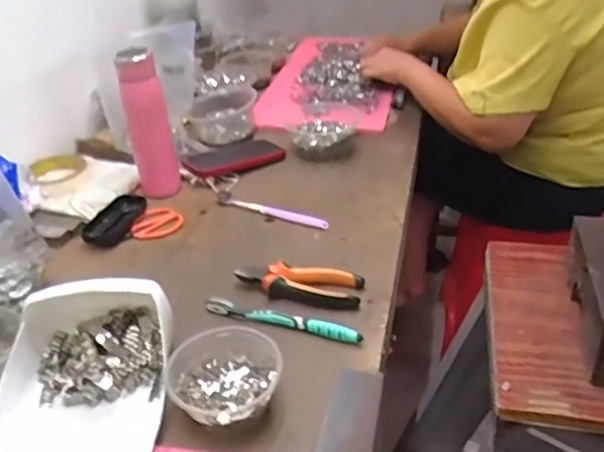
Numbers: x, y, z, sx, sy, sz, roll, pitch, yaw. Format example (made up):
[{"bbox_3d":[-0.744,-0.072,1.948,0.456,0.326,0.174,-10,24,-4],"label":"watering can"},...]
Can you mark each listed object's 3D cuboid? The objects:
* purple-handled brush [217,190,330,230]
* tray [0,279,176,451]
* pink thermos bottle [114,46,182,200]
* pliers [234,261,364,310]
[{"bbox_3d":[-0.046,-0.025,0.872,0.181,0.017,0.016,14,36,26],"label":"purple-handled brush"},{"bbox_3d":[-0.208,0.128,0.572,0.159,0.080,0.180,-5,33,-4],"label":"tray"},{"bbox_3d":[-0.226,-0.153,0.883,0.052,0.212,0.052,24,41,36],"label":"pink thermos bottle"},{"bbox_3d":[-0.004,0.068,0.705,0.146,0.017,0.054,3,33,10],"label":"pliers"}]

